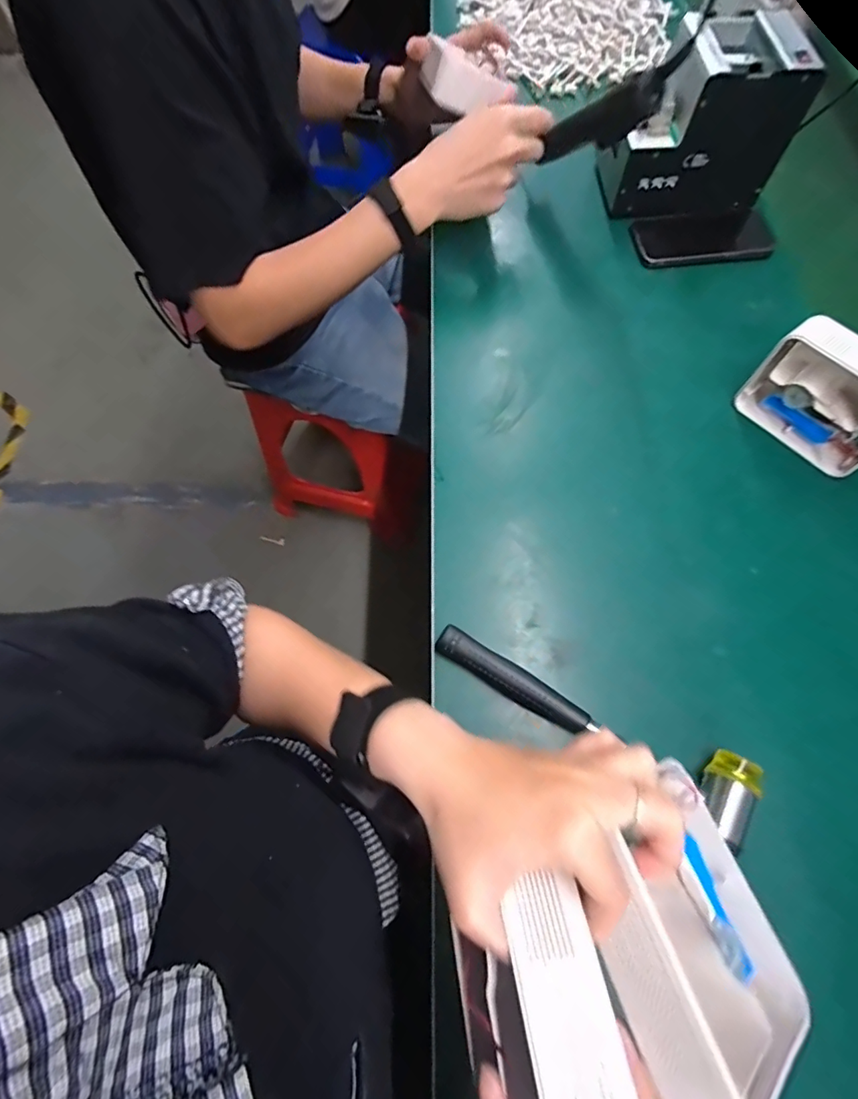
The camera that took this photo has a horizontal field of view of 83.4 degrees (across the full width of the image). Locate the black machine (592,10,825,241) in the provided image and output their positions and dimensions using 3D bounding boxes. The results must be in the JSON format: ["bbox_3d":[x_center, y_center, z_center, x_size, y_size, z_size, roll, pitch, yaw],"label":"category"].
[{"bbox_3d":[0.323,-0.511,0.587,0.189,0.157,0.137,1,68,1],"label":"black machine"}]

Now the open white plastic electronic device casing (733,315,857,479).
[{"bbox_3d":[0.372,-0.140,0.457,0.042,0.110,0.133,-36,72,-13],"label":"open white plastic electronic device casing"}]

